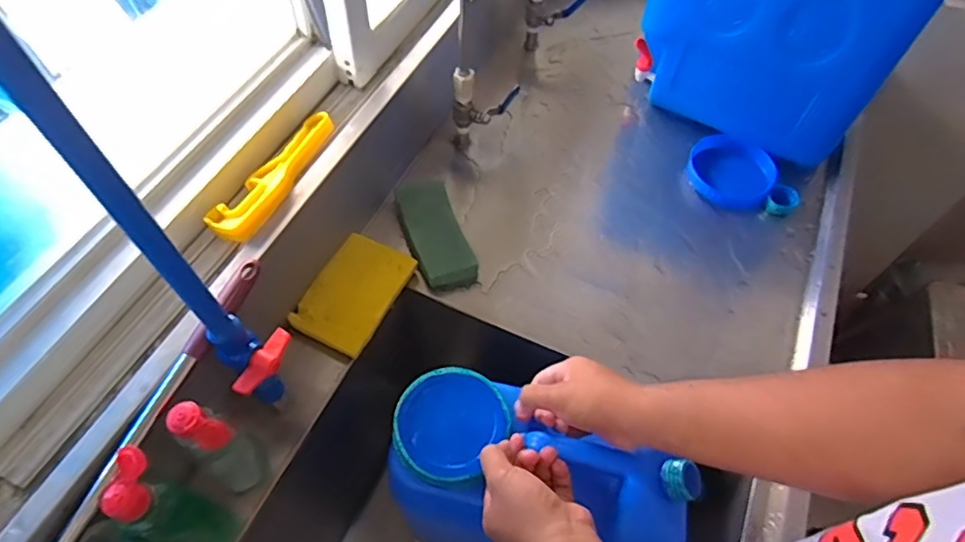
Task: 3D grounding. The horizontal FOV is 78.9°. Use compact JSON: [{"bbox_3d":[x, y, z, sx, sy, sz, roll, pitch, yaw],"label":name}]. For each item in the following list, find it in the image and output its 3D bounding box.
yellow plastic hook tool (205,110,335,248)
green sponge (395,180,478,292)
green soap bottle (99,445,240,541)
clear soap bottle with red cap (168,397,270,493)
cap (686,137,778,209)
[{"bbox_3d":[-0.225,-0.109,0.656,0.051,0.029,0.201,22,59,12],"label":"yellow plastic hook tool"},{"bbox_3d":[-0.065,-0.052,0.771,0.068,0.034,0.160,-18,59,-14],"label":"green sponge"},{"bbox_3d":[-0.278,0.219,0.522,0.049,0.168,0.067,20,58,11],"label":"green soap bottle"},{"bbox_3d":[-0.244,0.171,0.558,0.049,0.164,0.048,1,57,-2],"label":"clear soap bottle with red cap"},{"bbox_3d":[0.365,-0.142,0.871,0.125,0.032,0.125,1,57,-2],"label":"cap"}]

